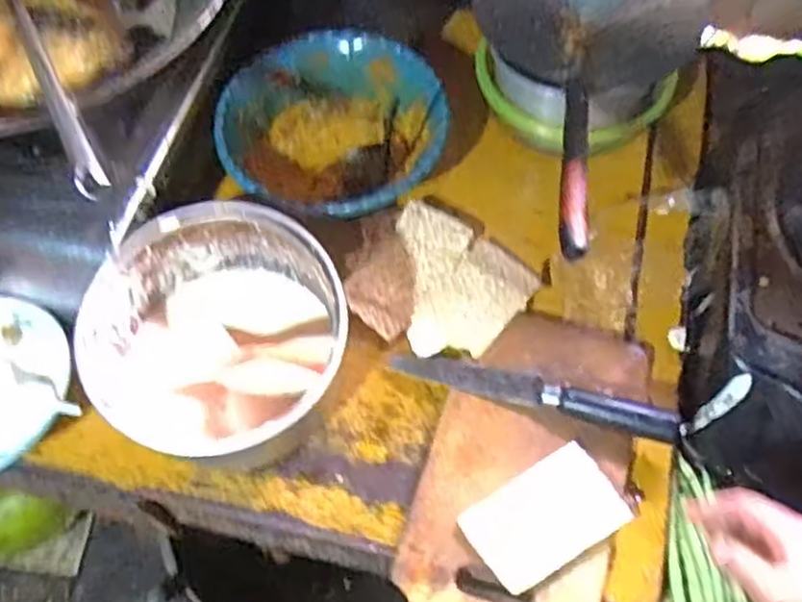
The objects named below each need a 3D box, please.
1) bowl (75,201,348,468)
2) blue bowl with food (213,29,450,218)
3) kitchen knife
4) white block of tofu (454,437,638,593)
[{"bbox_3d":[-0.146,0.033,0.638,0.185,0.118,0.201,1,61,-1],"label":"bowl"},{"bbox_3d":[-0.065,-0.163,0.762,0.211,0.080,0.209,1,61,-1],"label":"blue bowl with food"},{"bbox_3d":[0.108,0.076,0.643,0.243,0.019,0.028,12,61,22],"label":"kitchen knife"},{"bbox_3d":[0.111,0.169,0.596,0.114,0.025,0.072,-28,66,-16],"label":"white block of tofu"}]

